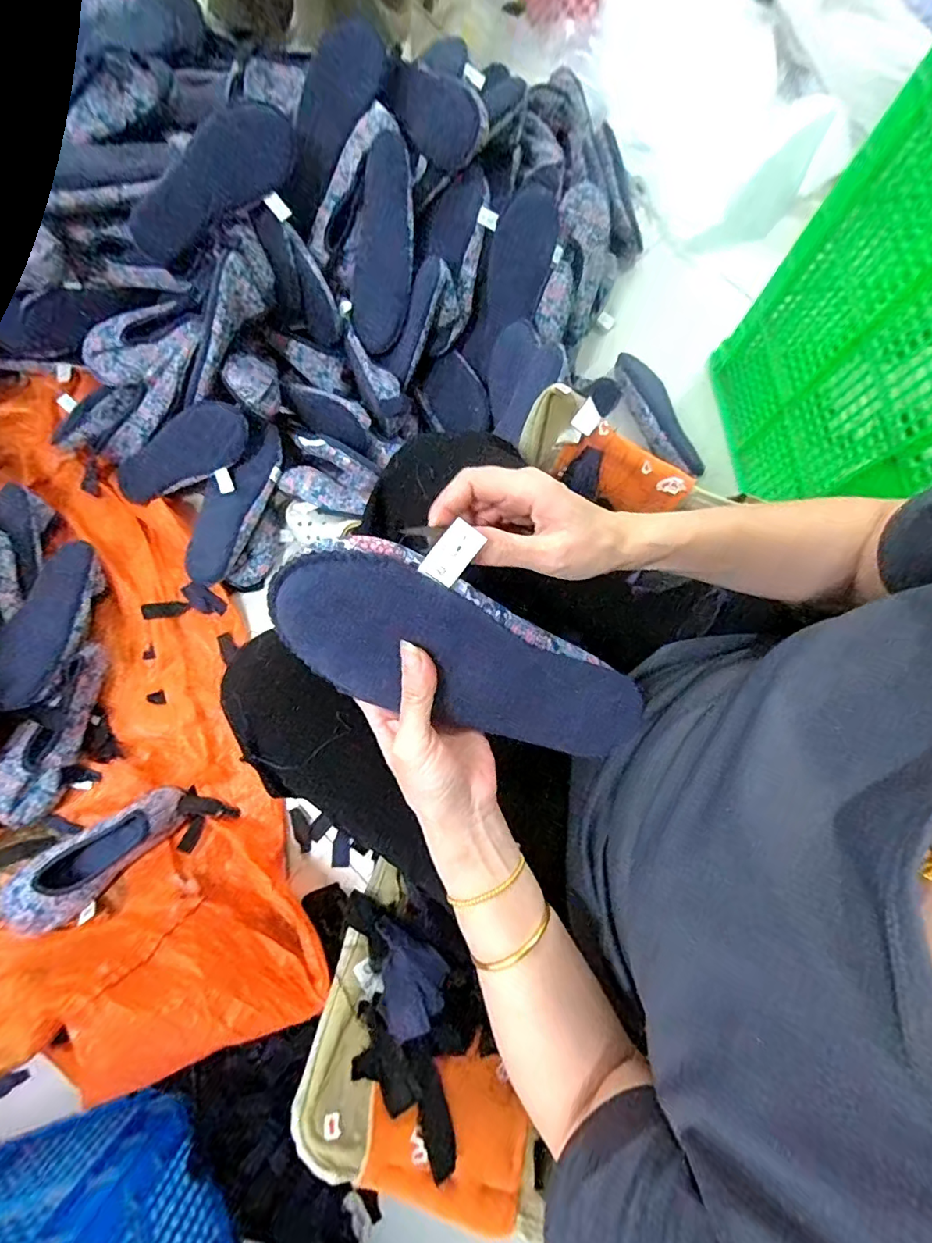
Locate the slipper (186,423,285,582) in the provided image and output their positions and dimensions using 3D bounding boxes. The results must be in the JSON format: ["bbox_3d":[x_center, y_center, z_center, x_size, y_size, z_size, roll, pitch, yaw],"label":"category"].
[{"bbox_3d":[-0.353,-0.178,0.789,0.075,0.062,0.250,27,80,4],"label":"slipper"}]

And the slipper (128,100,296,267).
[{"bbox_3d":[-0.368,-0.637,0.756,0.272,0.098,0.046,-39,40,-2],"label":"slipper"}]

